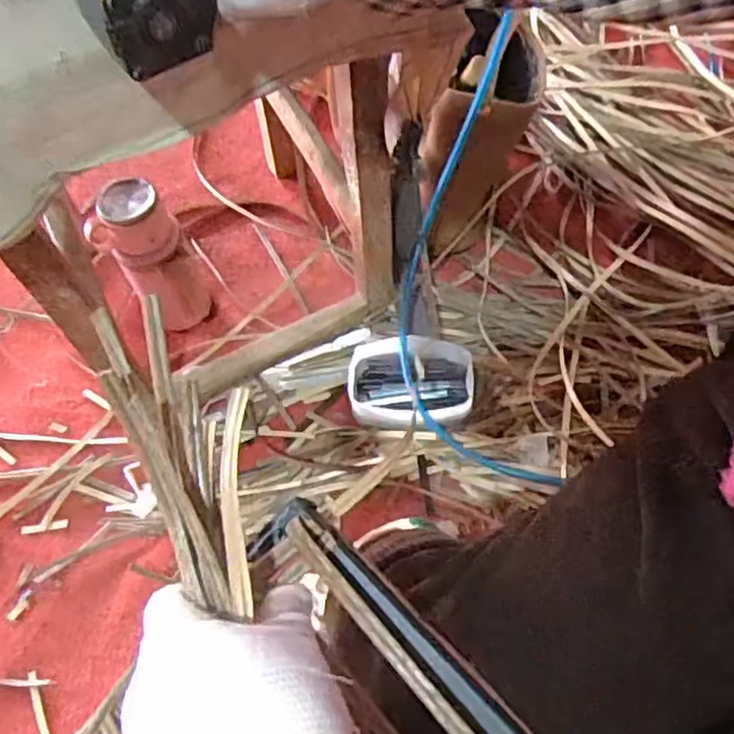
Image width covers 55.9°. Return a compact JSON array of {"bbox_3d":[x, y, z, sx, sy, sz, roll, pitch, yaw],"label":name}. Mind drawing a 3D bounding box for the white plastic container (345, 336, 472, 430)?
[{"bbox_3d":[0.050,0.014,0.805,0.144,0.037,0.111,3,62,5],"label":"white plastic container"}]

